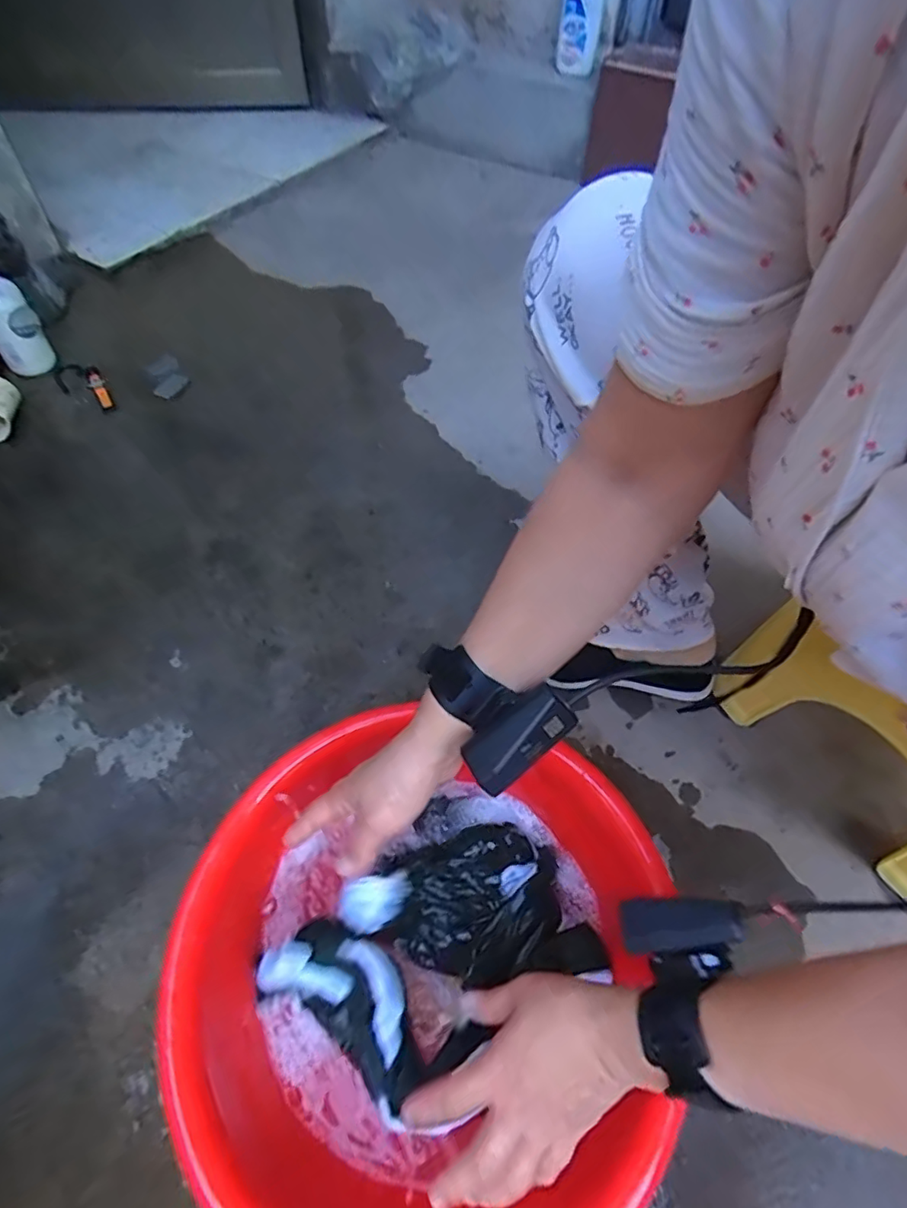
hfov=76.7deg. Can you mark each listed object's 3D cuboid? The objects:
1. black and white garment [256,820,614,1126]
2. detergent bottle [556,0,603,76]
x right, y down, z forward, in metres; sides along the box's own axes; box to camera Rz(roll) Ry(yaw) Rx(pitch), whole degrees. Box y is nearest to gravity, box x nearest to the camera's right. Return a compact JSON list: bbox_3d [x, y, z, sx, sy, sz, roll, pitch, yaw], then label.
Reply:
[{"bbox_3d":[-0.010,0.270,0.454,0.234,0.089,0.147,-26,61,-18],"label":"black and white garment"},{"bbox_3d":[0.256,-1.185,1.130,0.079,0.209,0.045,9,56,4],"label":"detergent bottle"}]

